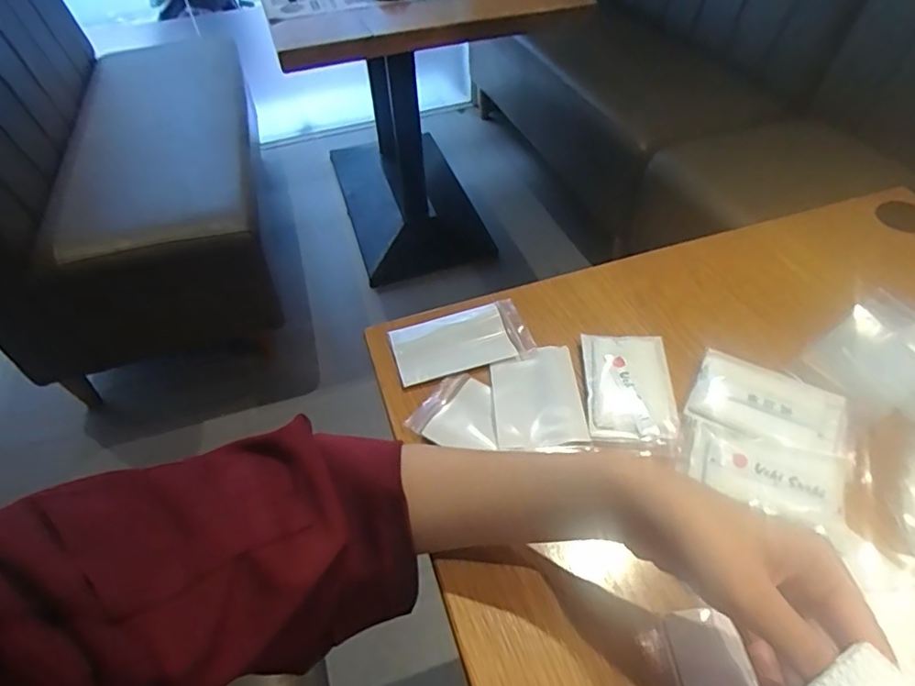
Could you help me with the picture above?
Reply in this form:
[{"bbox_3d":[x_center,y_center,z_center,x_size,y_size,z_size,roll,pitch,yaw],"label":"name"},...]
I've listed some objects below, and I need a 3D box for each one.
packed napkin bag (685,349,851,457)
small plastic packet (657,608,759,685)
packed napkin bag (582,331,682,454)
[{"bbox_3d":[0.229,0.048,0.412,0.101,0.013,0.067,19,53,20],"label":"packed napkin bag"},{"bbox_3d":[0.139,0.183,0.304,0.042,0.012,0.068,-9,48,-4],"label":"small plastic packet"},{"bbox_3d":[0.132,0.038,0.431,0.063,0.017,0.102,0,48,5],"label":"packed napkin bag"}]

